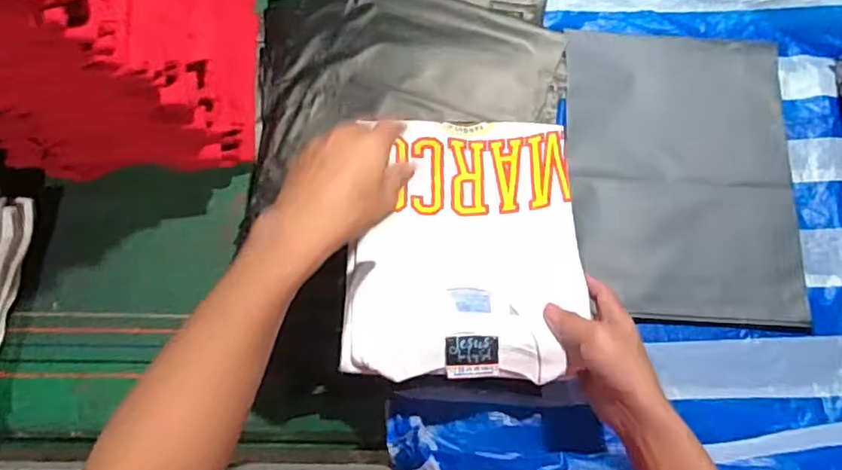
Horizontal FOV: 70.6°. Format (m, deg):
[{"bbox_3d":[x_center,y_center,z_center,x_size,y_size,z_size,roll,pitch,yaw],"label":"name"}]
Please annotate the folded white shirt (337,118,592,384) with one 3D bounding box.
[{"bbox_3d":[0.045,0.003,0.598,0.226,0.046,0.272,1,74,-1],"label":"folded white shirt"}]

